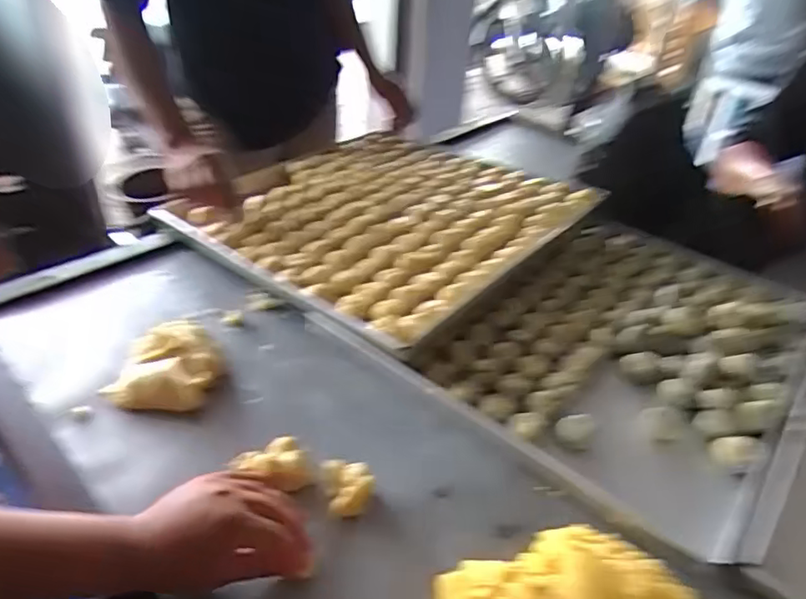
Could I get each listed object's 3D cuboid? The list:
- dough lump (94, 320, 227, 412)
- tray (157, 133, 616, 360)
[{"bbox_3d":[-0.262,0.073,0.666,0.110,0.035,0.114,8,37,5],"label":"dough lump"},{"bbox_3d":[-0.023,-0.140,0.922,0.482,0.049,0.495,30,44,30],"label":"tray"}]

